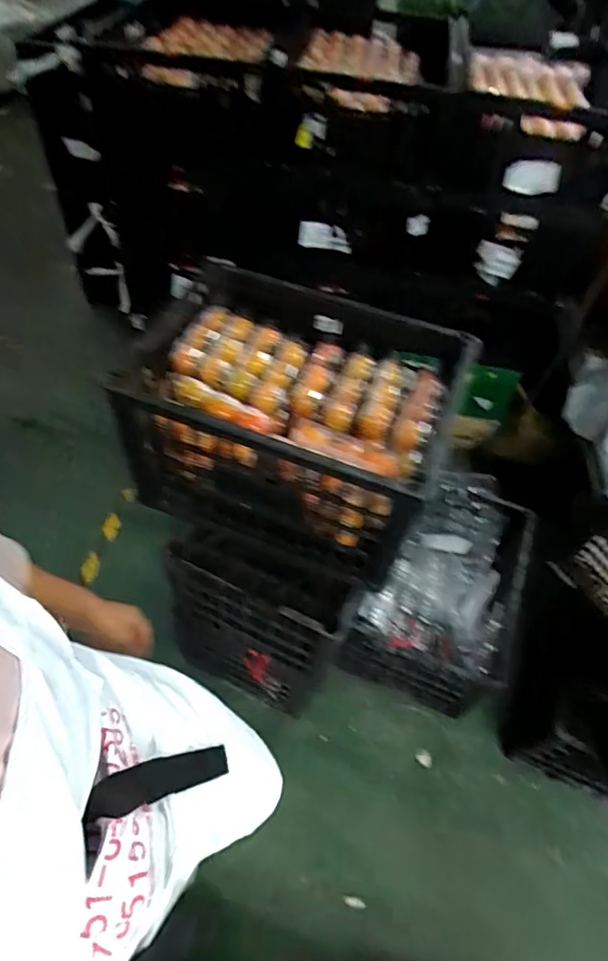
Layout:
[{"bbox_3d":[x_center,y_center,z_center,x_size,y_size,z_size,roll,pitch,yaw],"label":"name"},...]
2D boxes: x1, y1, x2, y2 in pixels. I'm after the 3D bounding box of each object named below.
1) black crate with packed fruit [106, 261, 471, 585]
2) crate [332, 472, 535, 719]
[{"bbox_3d":[-0.015,-0.099,0.917,0.458,0.286,0.362,19,54,10],"label":"black crate with packed fruit"},{"bbox_3d":[0.352,0.279,1.382,0.340,0.331,0.512,20,54,10],"label":"crate"}]

